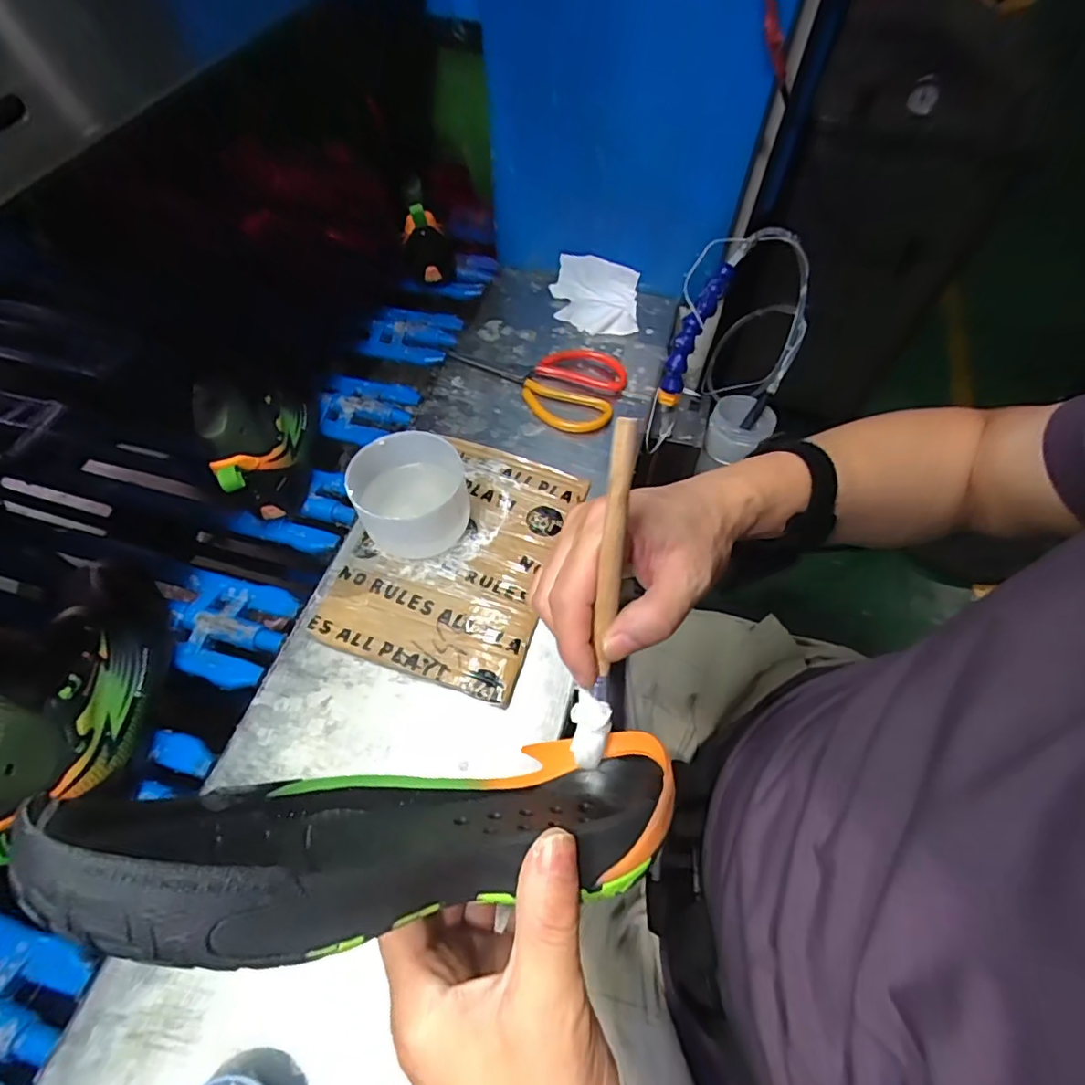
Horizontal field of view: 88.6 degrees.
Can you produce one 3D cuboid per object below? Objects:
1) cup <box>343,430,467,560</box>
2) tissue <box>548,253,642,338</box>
[{"bbox_3d":[-0.110,-0.036,0.479,0.089,0.071,0.088,1,57,-1],"label":"cup"},{"bbox_3d":[0.064,-0.306,0.684,0.104,0.032,0.111,6,57,2],"label":"tissue"}]

